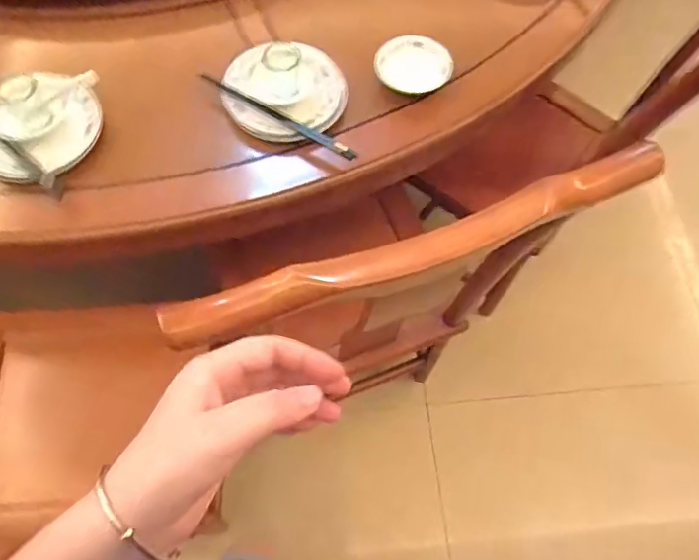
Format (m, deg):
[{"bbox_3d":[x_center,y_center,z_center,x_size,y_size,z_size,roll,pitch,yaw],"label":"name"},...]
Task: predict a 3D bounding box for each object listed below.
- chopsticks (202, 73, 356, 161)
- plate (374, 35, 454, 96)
[{"bbox_3d":[-0.104,-0.235,0.793,0.258,0.013,0.015,31,72,10],"label":"chopsticks"},{"bbox_3d":[0.094,-0.320,0.824,0.108,0.019,0.103,0,70,-1],"label":"plate"}]

